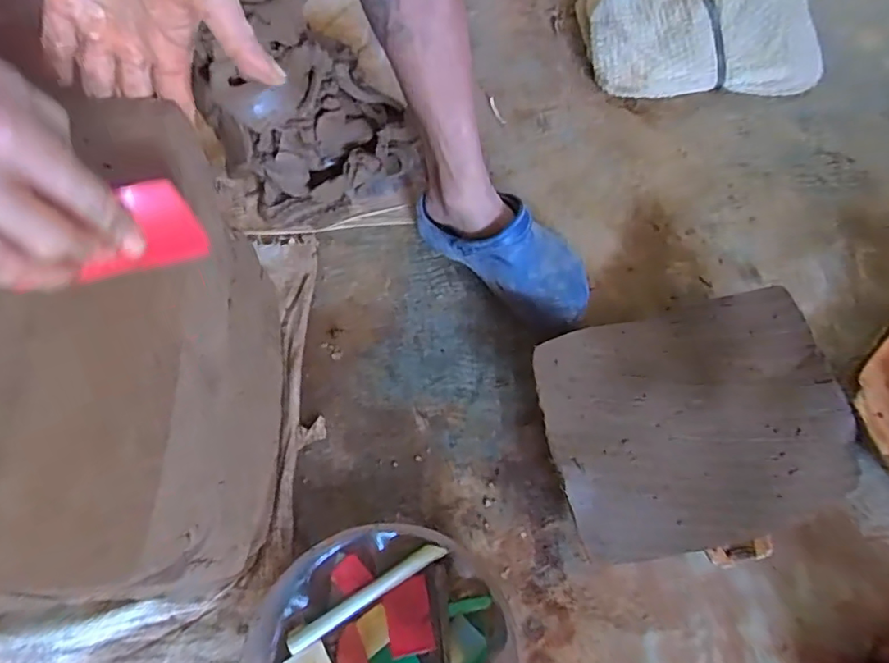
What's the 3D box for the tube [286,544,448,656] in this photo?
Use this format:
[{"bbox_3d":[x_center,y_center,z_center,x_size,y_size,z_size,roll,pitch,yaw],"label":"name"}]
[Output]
[{"bbox_3d":[-0.080,0.276,0.567,0.177,0.014,0.019,-30,72,-11],"label":"tube"}]

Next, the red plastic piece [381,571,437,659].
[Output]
[{"bbox_3d":[-0.037,0.292,0.555,0.046,0.004,0.069,-12,67,-4],"label":"red plastic piece"}]

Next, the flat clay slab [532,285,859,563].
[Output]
[{"bbox_3d":[0.272,0.096,0.587,0.315,0.052,0.251,-11,71,-4],"label":"flat clay slab"}]

